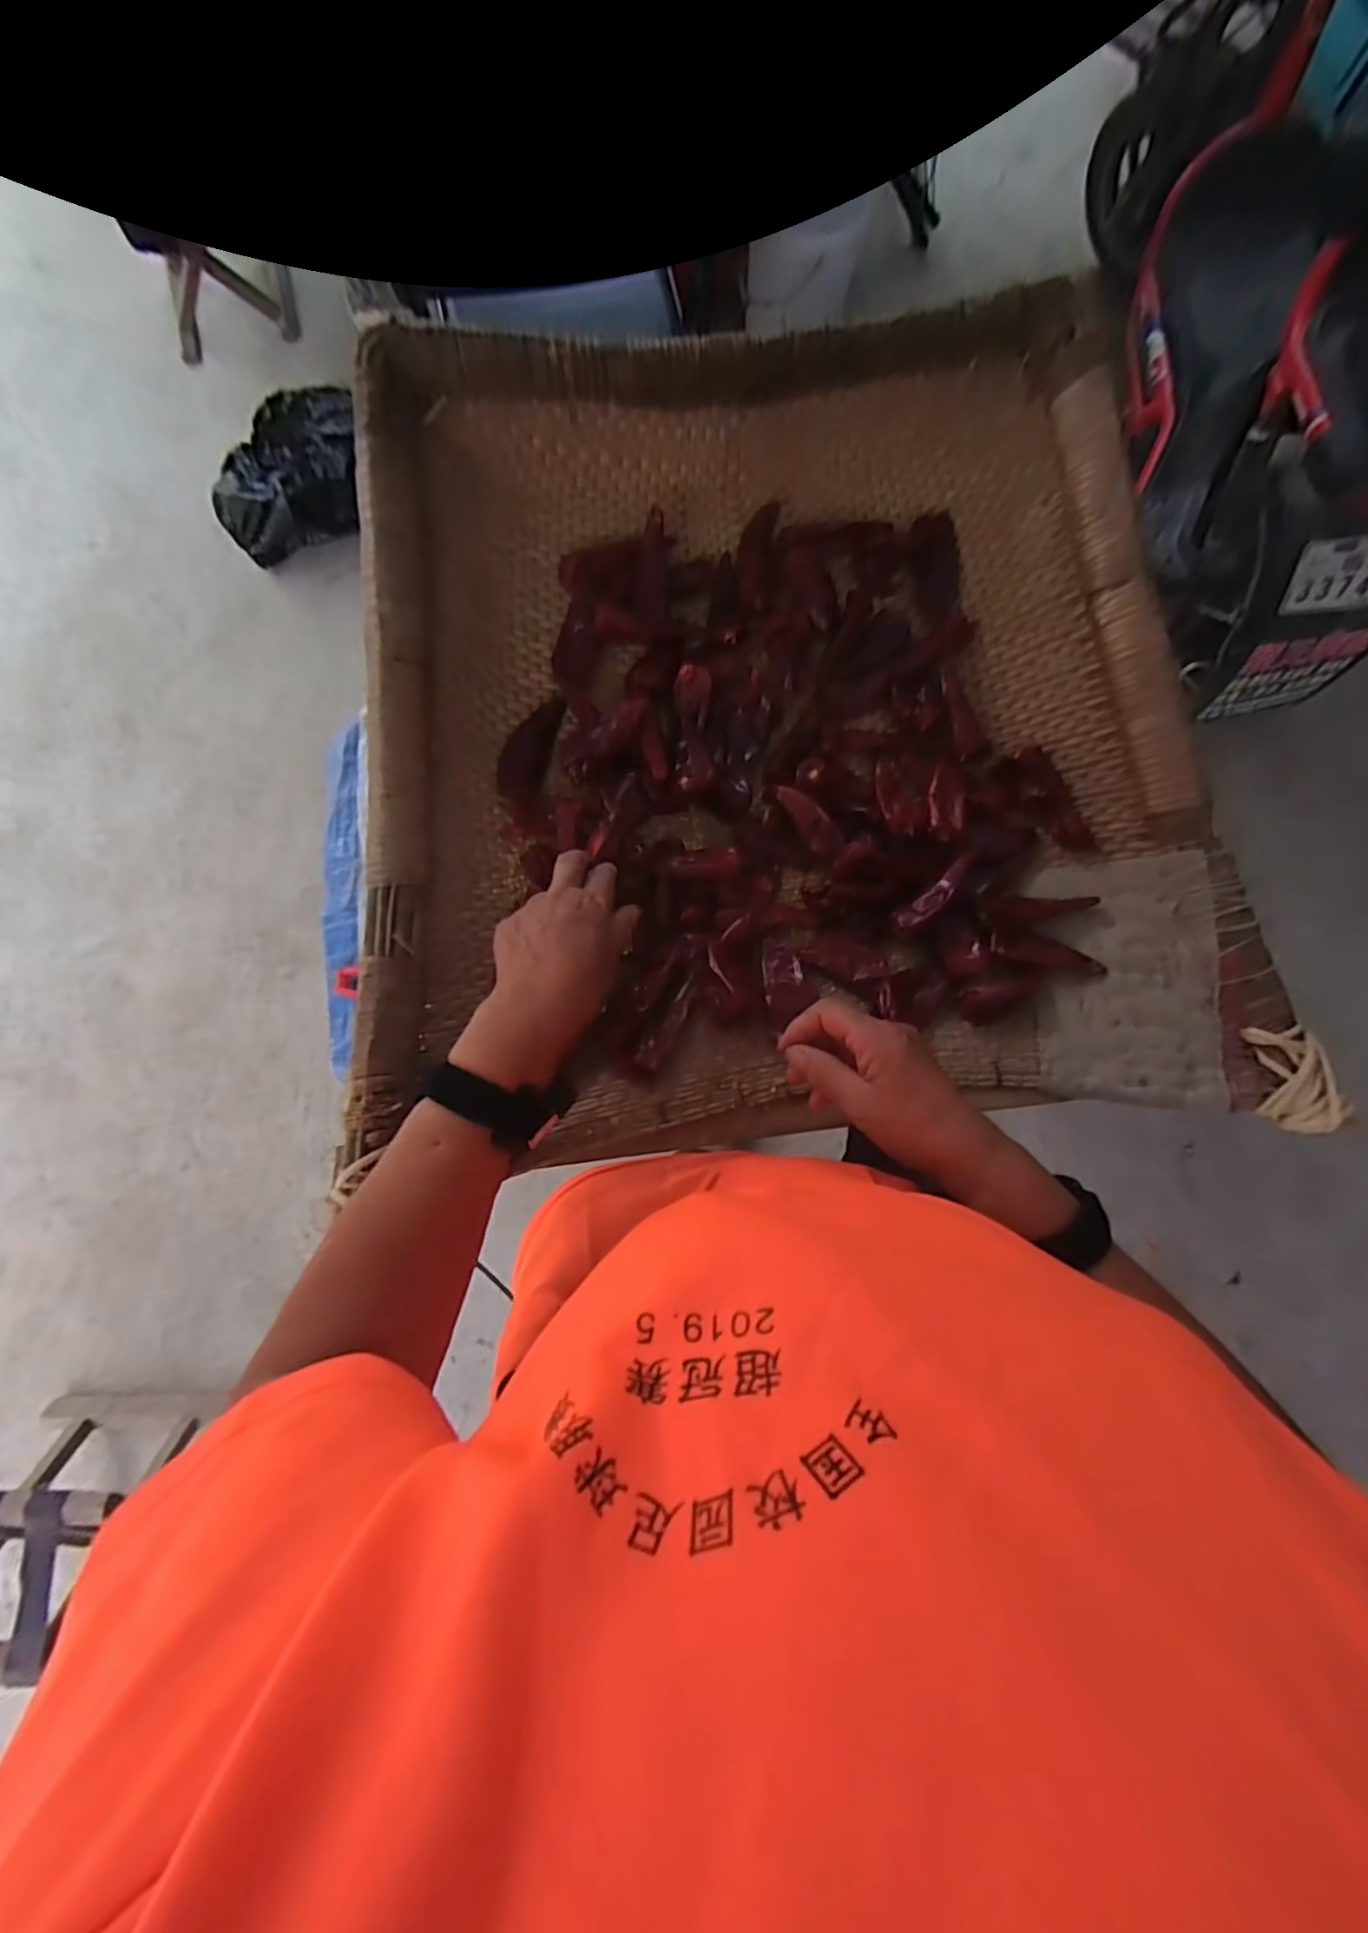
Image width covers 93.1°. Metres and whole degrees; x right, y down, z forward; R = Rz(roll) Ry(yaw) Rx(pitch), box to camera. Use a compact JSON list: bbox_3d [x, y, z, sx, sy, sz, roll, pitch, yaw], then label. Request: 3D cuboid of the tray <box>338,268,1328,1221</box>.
[{"bbox_3d":[0.085,-0.172,0.487,0.633,0.128,0.618,-5,78,-1],"label":"tray"}]

